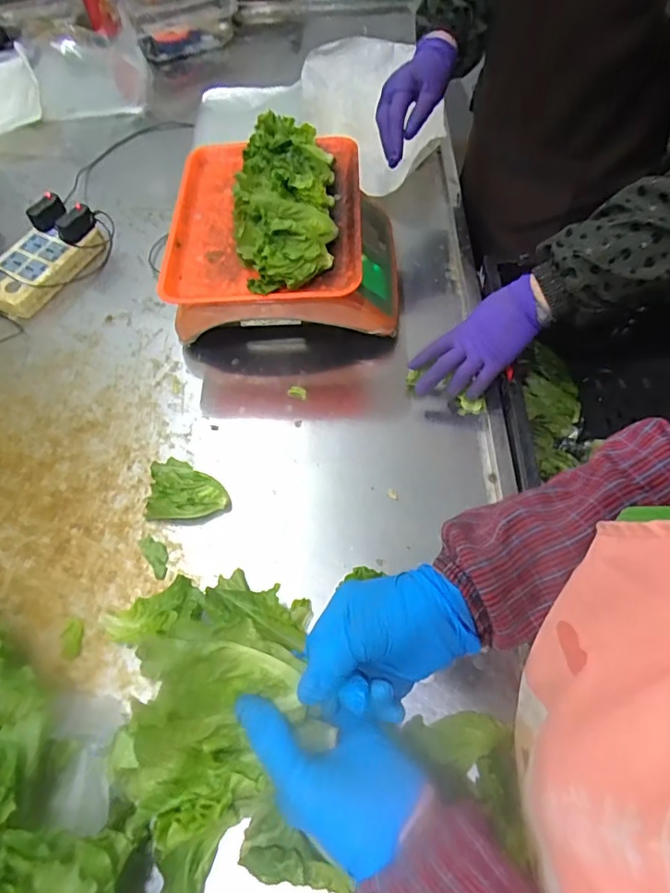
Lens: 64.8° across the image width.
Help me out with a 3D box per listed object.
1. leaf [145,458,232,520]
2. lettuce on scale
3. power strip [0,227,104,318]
[{"bbox_3d":[-0.163,0.048,0.590,0.088,0.029,0.067,3,61,5],"label":"leaf"},{"bbox_3d":[-0.061,-0.309,0.623,0.121,0.074,0.276,-3,61,2],"label":"lettuce on scale"},{"bbox_3d":[-0.436,-0.271,0.781,0.109,0.040,0.178,25,65,16],"label":"power strip"}]

